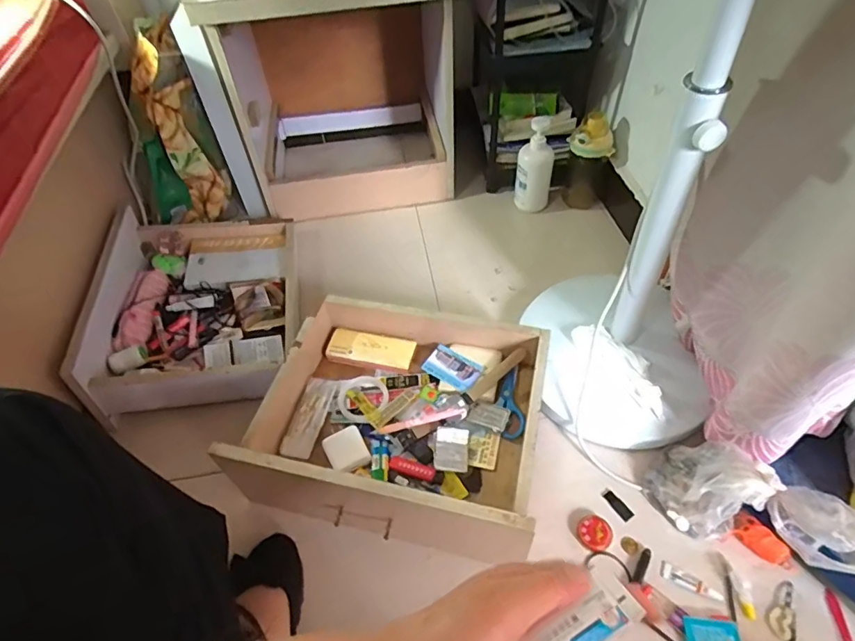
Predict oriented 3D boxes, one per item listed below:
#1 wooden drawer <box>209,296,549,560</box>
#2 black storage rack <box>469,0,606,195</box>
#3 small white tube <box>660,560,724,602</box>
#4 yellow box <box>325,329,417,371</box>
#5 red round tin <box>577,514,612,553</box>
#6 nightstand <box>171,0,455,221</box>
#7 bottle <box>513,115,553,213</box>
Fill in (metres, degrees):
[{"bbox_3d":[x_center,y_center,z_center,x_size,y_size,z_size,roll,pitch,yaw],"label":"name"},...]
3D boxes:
[{"bbox_3d":[-0.027,0.127,0.724,0.383,0.156,0.313,9,51,11],"label":"wooden drawer"},{"bbox_3d":[0.220,-0.614,1.062,0.255,0.526,0.368,-1,50,3],"label":"black storage rack"},{"bbox_3d":[0.330,0.327,0.637,0.071,0.006,0.021,22,55,20],"label":"small white tube"},{"bbox_3d":[-0.093,0.047,0.827,0.138,0.021,0.048,8,51,10],"label":"yellow box"},{"bbox_3d":[0.224,0.281,0.679,0.043,0.010,0.045,-2,50,2],"label":"red round tin"},{"bbox_3d":[-0.213,-0.499,1.114,0.487,0.496,0.402,-13,51,-8],"label":"nightstand"},{"bbox_3d":[0.223,-0.319,1.059,0.074,0.183,0.060,6,51,8],"label":"bottle"}]

